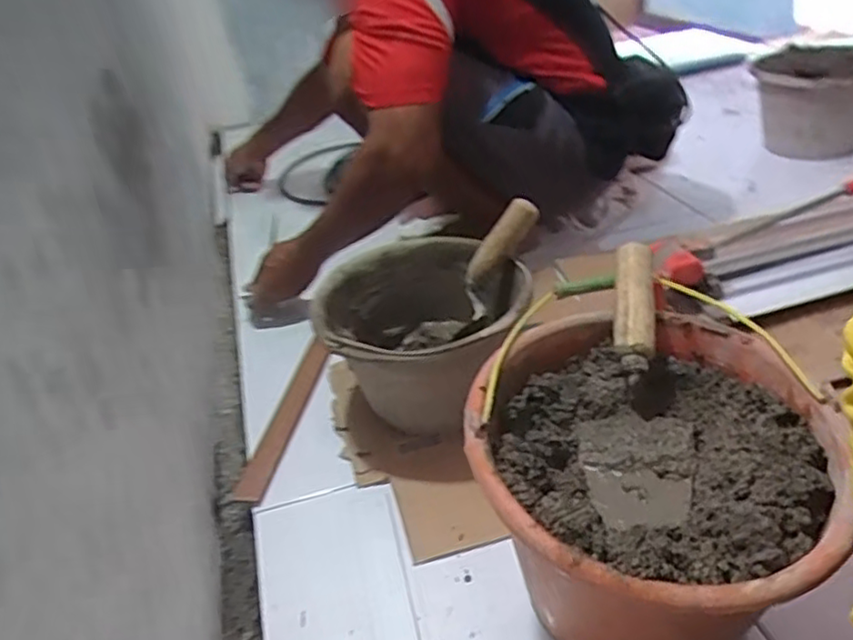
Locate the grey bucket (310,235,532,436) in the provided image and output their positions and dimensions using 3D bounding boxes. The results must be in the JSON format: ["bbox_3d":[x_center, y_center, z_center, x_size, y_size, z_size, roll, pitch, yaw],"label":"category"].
[{"bbox_3d":[0.002,0.026,0.824,0.231,0.161,0.259,2,34,12],"label":"grey bucket"}]

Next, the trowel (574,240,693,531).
[{"bbox_3d":[0.176,0.046,0.578,0.087,0.054,0.245,1,63,11],"label":"trowel"}]

